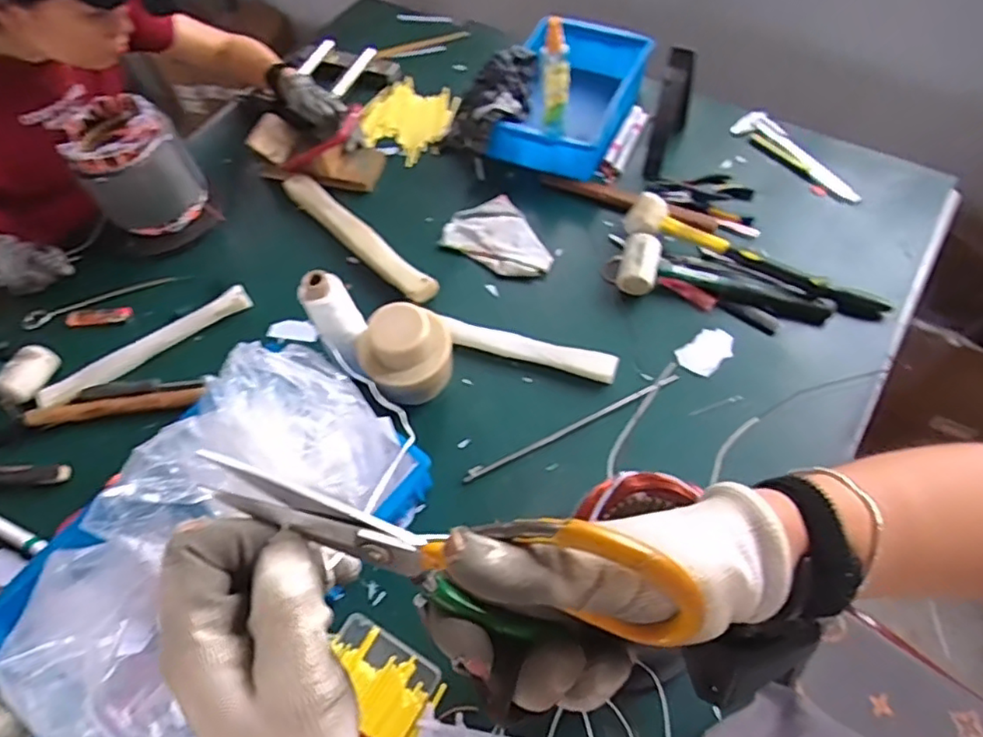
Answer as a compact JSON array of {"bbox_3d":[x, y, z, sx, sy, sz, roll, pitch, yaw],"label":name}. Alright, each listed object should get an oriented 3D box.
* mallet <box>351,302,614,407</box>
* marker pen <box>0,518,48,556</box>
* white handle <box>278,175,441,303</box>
[{"bbox_3d":[0.001,-0.021,0.785,0.316,0.091,0.093,0,56,-23],"label":"mallet"},{"bbox_3d":[-0.593,0.197,0.752,0.129,0.012,0.021,19,62,15],"label":"marker pen"},{"bbox_3d":[-0.210,-0.208,0.958,0.047,0.034,0.347,-40,64,-18],"label":"white handle"}]

